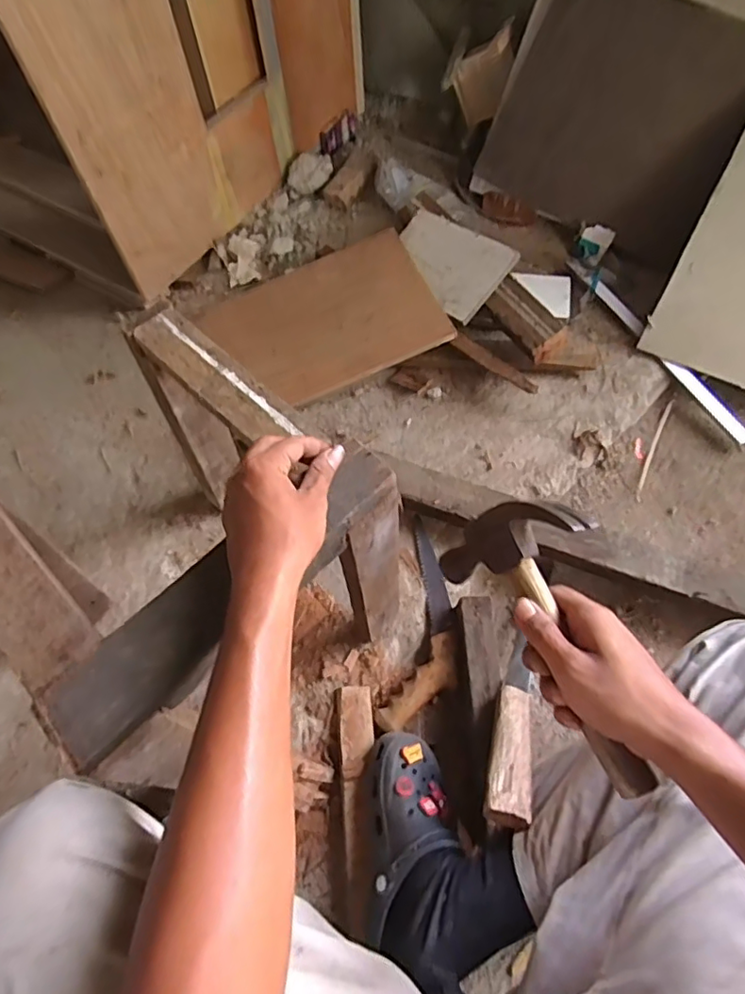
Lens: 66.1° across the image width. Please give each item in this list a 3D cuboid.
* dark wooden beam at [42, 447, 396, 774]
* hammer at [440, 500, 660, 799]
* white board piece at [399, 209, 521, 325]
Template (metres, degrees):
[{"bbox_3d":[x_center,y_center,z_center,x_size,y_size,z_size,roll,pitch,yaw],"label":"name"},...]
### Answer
[{"bbox_3d":[-0.101,0.073,0.437,0.303,0.034,0.068,-39,69,-17],"label":"dark wooden beam"},{"bbox_3d":[0.142,0.095,0.414,0.050,0.121,0.211,-13,62,-47],"label":"hammer"},{"bbox_3d":[0.130,-0.423,1.021,0.139,0.016,0.241,-48,60,9],"label":"white board piece"}]

